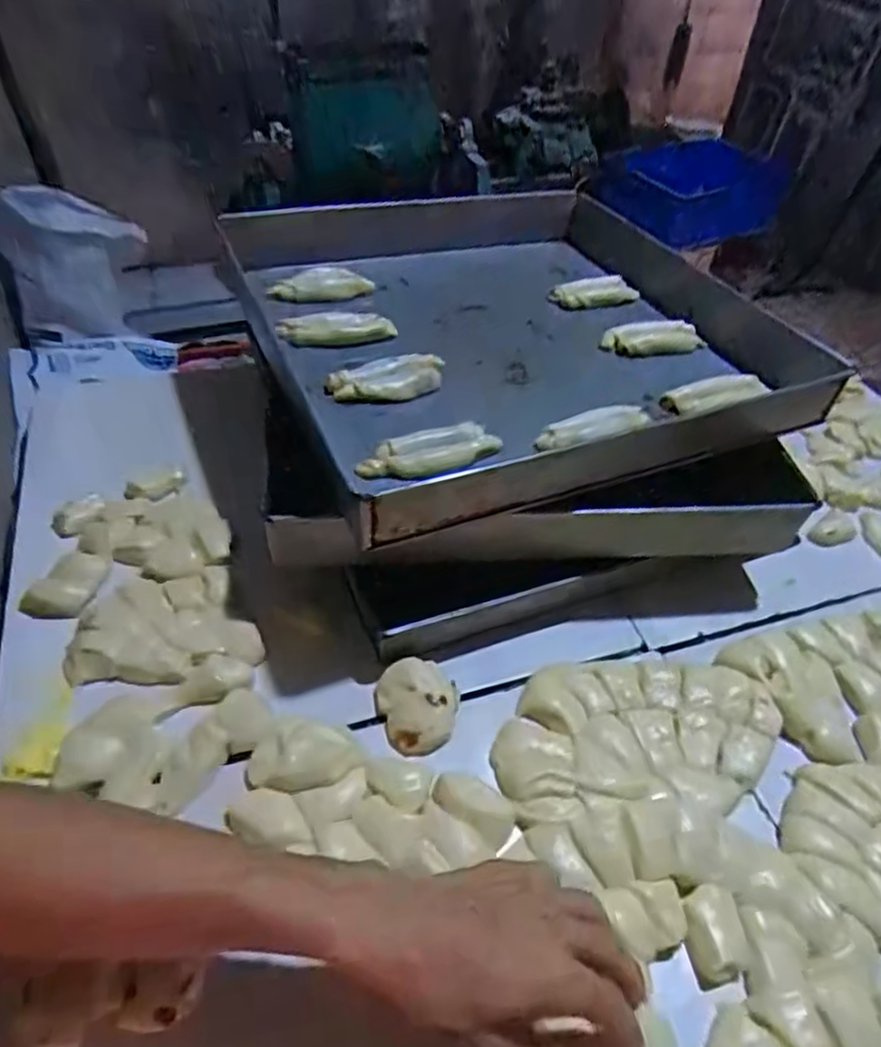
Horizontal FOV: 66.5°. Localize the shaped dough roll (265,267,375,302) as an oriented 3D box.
[{"bbox_3d":[-0.125,-0.253,0.702,0.108,0.020,0.035,-8,47,-10],"label":"shaped dough roll"}]

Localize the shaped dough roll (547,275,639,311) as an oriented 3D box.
[{"bbox_3d":[0.175,-0.262,0.762,0.096,0.027,0.026,-5,46,-7],"label":"shaped dough roll"}]

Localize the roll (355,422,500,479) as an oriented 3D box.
[{"bbox_3d":[-0.009,-0.056,0.533,0.112,0.022,0.032,-14,48,-15],"label":"roll"}]

